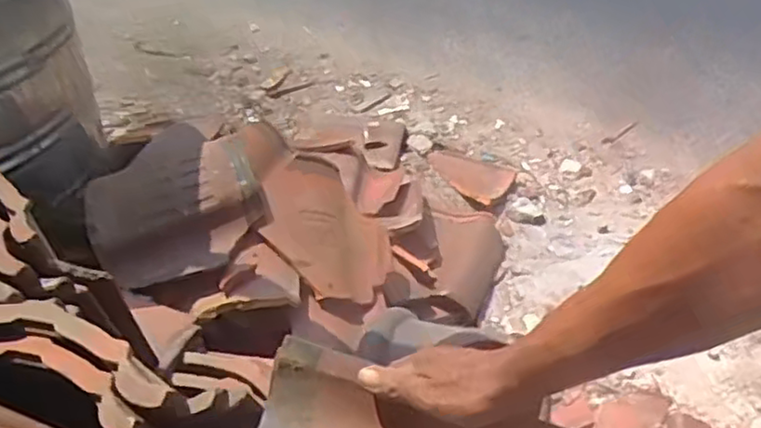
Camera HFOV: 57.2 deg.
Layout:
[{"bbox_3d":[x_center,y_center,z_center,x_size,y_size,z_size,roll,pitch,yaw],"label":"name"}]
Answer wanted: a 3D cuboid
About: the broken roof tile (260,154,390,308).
[{"bbox_3d":[-0.105,0.024,1.420,0.302,0.026,0.286,47,38,-1],"label":"broken roof tile"}]

